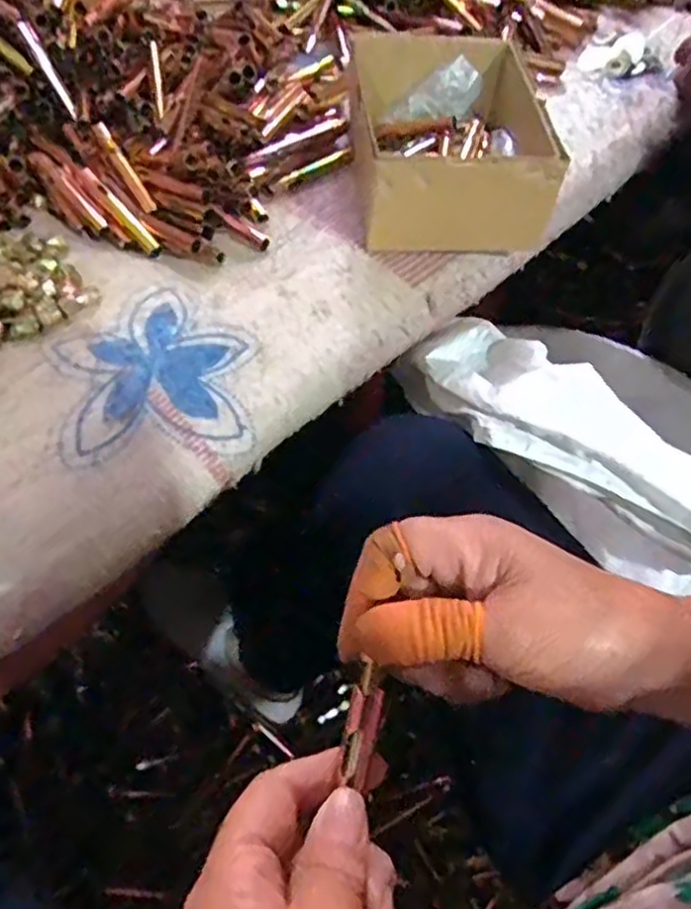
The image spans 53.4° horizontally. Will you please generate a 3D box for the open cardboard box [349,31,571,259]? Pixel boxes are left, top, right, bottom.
[{"bbox_3d":[0.078,-0.245,0.532,0.140,0.071,0.184,-1,54,-2],"label":"open cardboard box"}]

